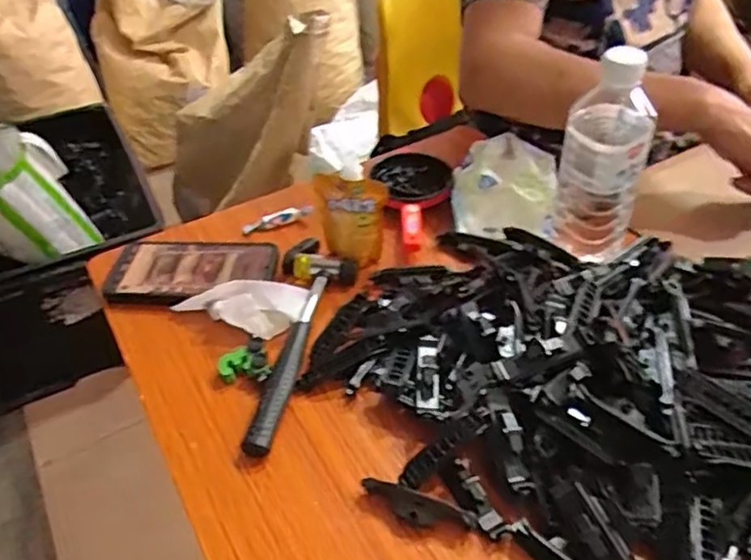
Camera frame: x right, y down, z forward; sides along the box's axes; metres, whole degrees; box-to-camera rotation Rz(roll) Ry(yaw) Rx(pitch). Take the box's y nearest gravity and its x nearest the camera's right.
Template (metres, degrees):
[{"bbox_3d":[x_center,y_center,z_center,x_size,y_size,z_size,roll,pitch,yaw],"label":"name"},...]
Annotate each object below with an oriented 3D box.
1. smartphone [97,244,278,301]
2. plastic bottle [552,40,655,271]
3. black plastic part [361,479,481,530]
[{"bbox_3d":[-0.182,-0.011,0.620,0.162,0.013,0.076,1,42,4],"label":"smartphone"},{"bbox_3d":[0.198,-0.102,0.553,0.068,0.194,0.073,14,44,18],"label":"plastic bottle"},{"bbox_3d":[0.028,0.157,0.434,0.081,0.016,0.019,15,45,19],"label":"black plastic part"}]

